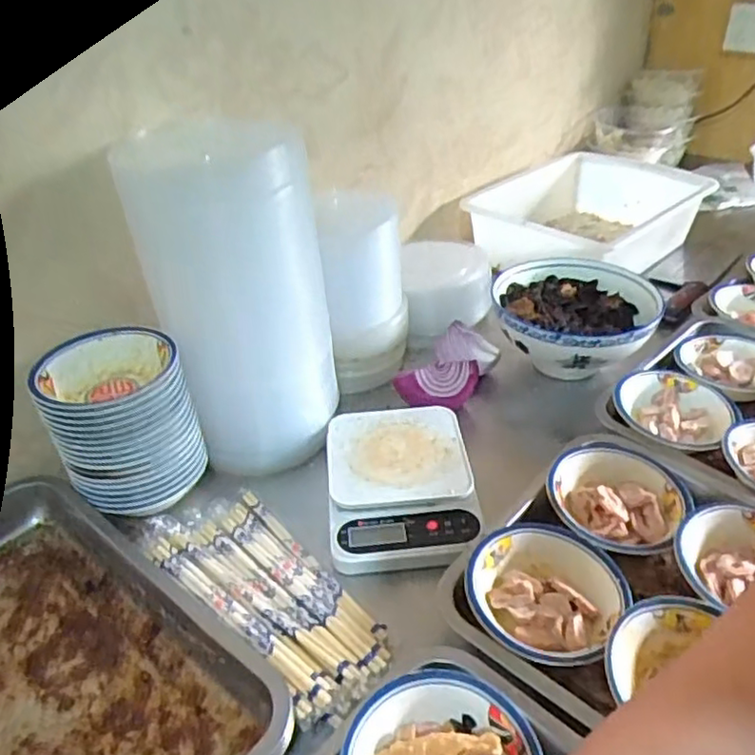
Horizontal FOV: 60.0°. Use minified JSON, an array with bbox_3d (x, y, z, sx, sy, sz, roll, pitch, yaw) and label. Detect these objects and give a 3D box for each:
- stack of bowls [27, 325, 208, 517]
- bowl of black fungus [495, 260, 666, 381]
[{"bbox_3d":[-0.249,0.047,0.647,0.125,0.147,0.122,-20,39,-21],"label":"stack of bowls"},{"bbox_3d":[0.251,-0.070,0.823,0.198,0.081,0.183,-2,35,1],"label":"bowl of black fungus"}]

